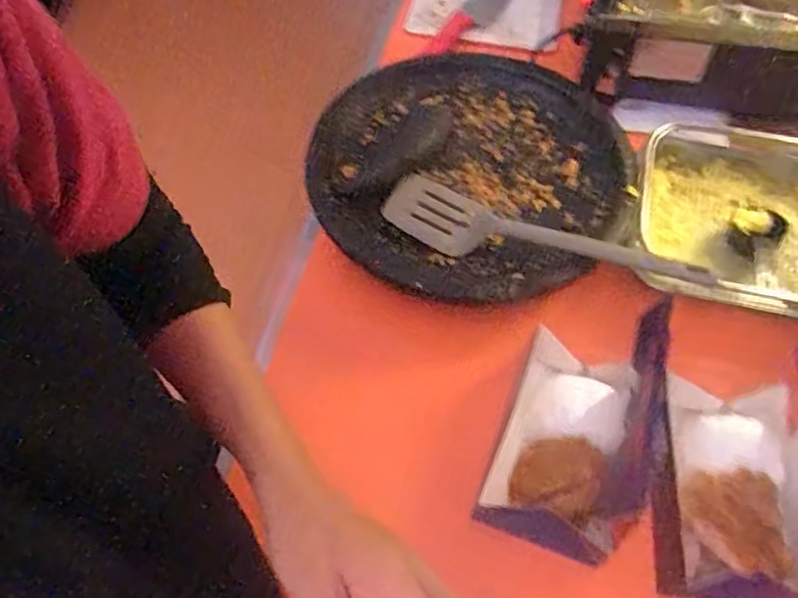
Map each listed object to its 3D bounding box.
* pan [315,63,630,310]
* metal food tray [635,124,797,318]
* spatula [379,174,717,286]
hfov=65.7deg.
[{"bbox_3d":[0.078,-0.149,0.670,0.327,0.019,0.329,-1,58,1],"label":"pan"},{"bbox_3d":[0.389,-0.065,0.632,0.293,0.064,0.227,14,59,10],"label":"metal food tray"},{"bbox_3d":[0.127,-0.054,0.597,0.310,0.041,0.076,26,62,17],"label":"spatula"}]

